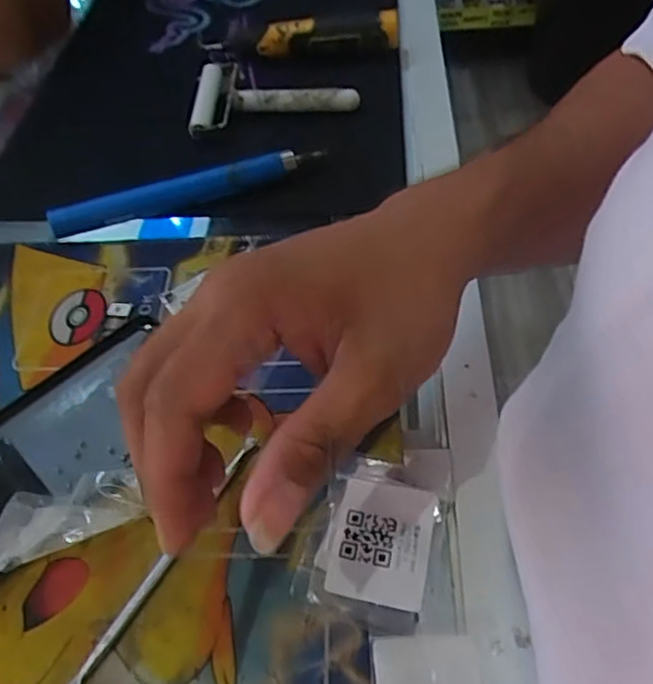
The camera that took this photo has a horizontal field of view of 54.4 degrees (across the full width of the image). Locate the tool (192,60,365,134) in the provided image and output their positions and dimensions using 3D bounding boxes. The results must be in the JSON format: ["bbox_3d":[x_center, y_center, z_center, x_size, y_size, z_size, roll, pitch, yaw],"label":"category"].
[{"bbox_3d":[-0.045,-0.188,0.477,0.122,0.024,0.070,-14,52,-8],"label":"tool"}]

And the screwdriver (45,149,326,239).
[{"bbox_3d":[-0.088,-0.098,0.410,0.173,0.021,0.013,-19,53,-11],"label":"screwdriver"}]

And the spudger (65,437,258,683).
[{"bbox_3d":[-0.073,0.097,0.266,0.008,0.009,0.143,24,58,20],"label":"spudger"}]

